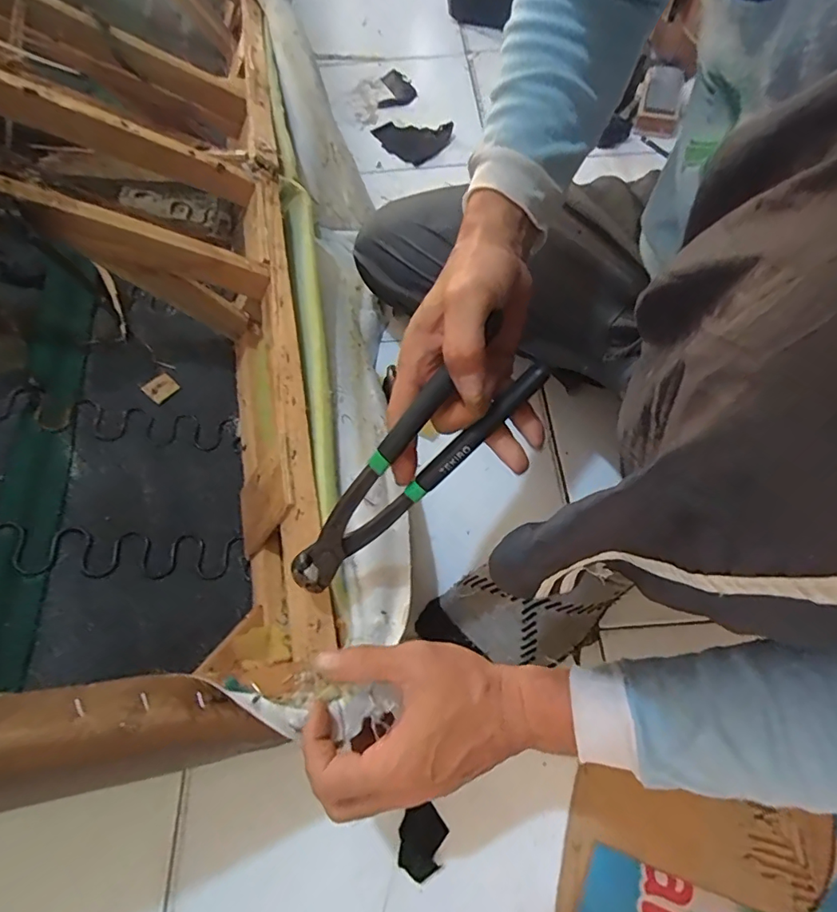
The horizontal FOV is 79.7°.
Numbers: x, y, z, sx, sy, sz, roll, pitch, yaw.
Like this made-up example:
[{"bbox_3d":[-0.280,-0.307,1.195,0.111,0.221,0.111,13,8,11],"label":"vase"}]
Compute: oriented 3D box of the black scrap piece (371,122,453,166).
[{"bbox_3d":[-0.015,-0.575,0.917,0.143,0.015,0.116,7,62,5],"label":"black scrap piece"}]

